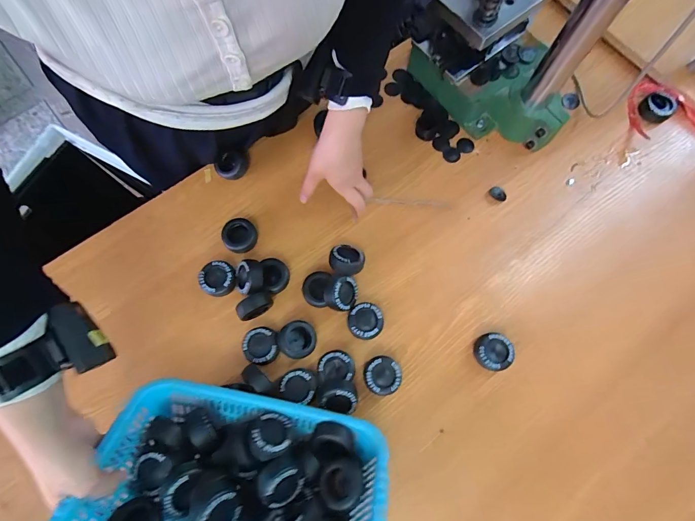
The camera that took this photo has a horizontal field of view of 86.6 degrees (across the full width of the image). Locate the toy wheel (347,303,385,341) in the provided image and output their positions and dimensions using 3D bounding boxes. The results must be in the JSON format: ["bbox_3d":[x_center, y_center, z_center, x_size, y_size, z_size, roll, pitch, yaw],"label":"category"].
[{"bbox_3d":[0.025,0.087,0.524,0.047,0.029,0.049,0,74,0],"label":"toy wheel"}]

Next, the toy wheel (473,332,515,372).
[{"bbox_3d":[0.201,0.126,0.507,0.047,0.019,0.049,0,74,0],"label":"toy wheel"}]

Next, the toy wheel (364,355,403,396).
[{"bbox_3d":[0.048,0.158,0.506,0.048,0.028,0.049,0,74,0],"label":"toy wheel"}]

